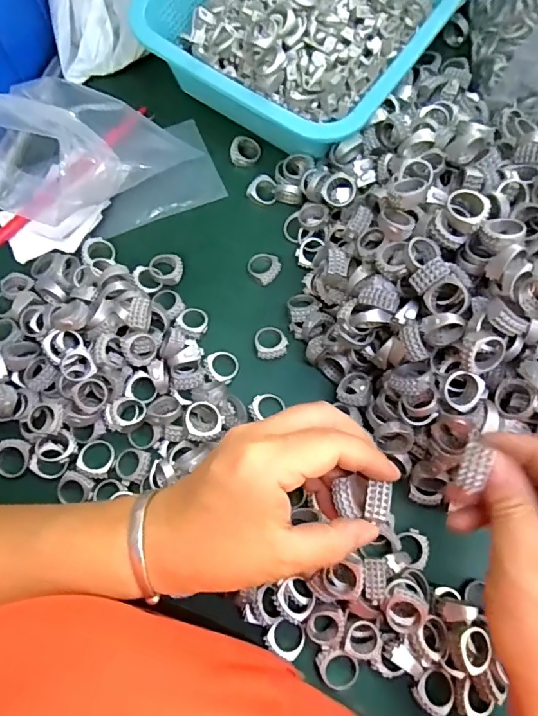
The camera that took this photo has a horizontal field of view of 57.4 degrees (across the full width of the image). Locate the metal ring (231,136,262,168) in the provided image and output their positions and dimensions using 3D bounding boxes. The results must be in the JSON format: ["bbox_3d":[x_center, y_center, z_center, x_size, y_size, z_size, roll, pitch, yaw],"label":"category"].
[{"bbox_3d":[-0.019,-0.168,0.397,0.024,0.005,0.025,0,74,0],"label":"metal ring"}]

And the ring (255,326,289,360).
[{"bbox_3d":[0.002,-0.012,0.355,0.023,0.010,0.025,0,74,0],"label":"ring"}]

